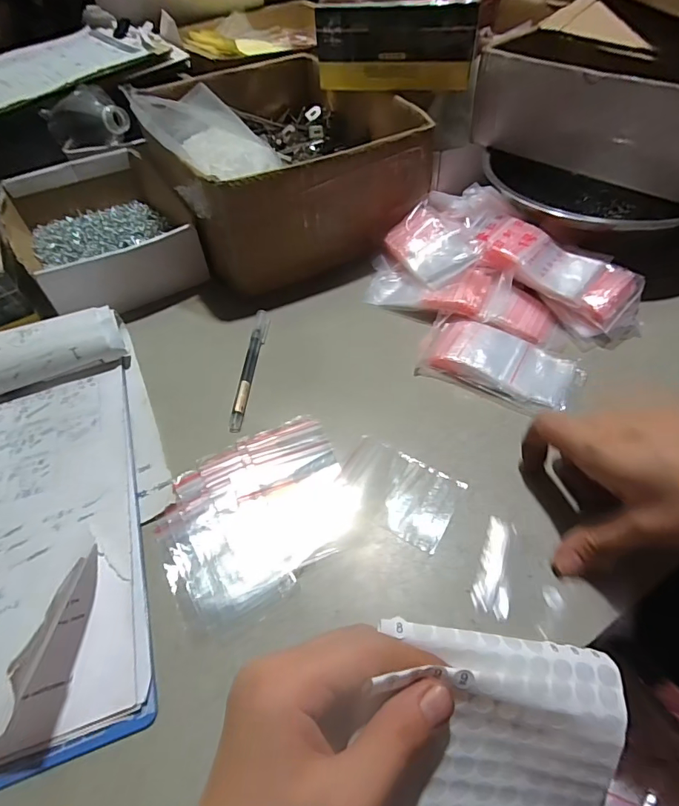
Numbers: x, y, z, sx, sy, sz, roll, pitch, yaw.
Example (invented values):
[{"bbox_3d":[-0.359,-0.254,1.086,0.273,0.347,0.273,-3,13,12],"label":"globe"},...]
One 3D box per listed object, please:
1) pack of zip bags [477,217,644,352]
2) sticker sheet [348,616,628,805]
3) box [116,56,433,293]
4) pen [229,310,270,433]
[{"bbox_3d":[0.209,-0.125,0.428,0.081,0.039,0.165,-37,59,-23],"label":"pack of zip bags"},{"bbox_3d":[0.063,0.187,0.214,0.125,0.032,0.141,12,91,-9],"label":"sticker sheet"},{"bbox_3d":[-0.073,-0.299,0.551,0.262,0.128,0.331,-23,55,-14],"label":"box"},{"bbox_3d":[-0.081,-0.034,0.406,0.014,0.010,0.140,1,51,4],"label":"pen"}]

